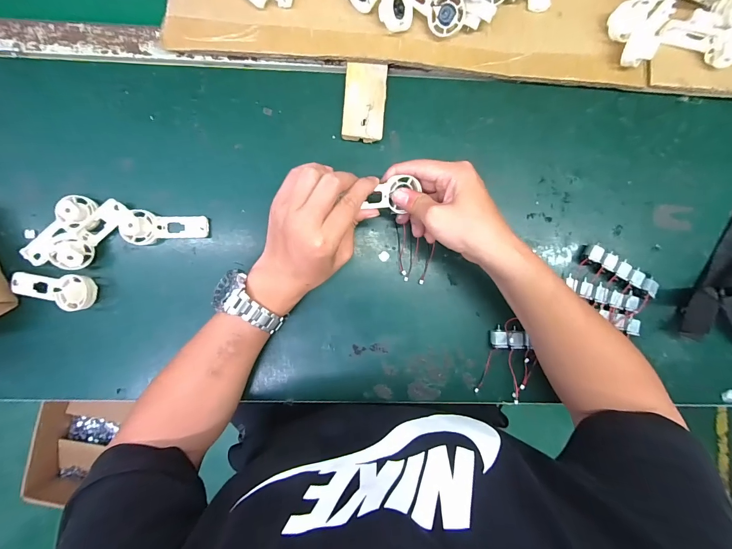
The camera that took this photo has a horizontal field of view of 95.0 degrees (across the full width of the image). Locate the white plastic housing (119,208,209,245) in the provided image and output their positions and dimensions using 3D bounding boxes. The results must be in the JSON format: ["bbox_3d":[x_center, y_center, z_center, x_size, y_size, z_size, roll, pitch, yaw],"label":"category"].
[{"bbox_3d":[-0.232,-0.052,0.387,0.090,0.028,0.038,5,90,-2],"label":"white plastic housing"}]

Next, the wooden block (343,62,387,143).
[{"bbox_3d":[-0.002,-0.202,0.399,0.048,0.016,0.086,4,90,-2],"label":"wooden block"}]

